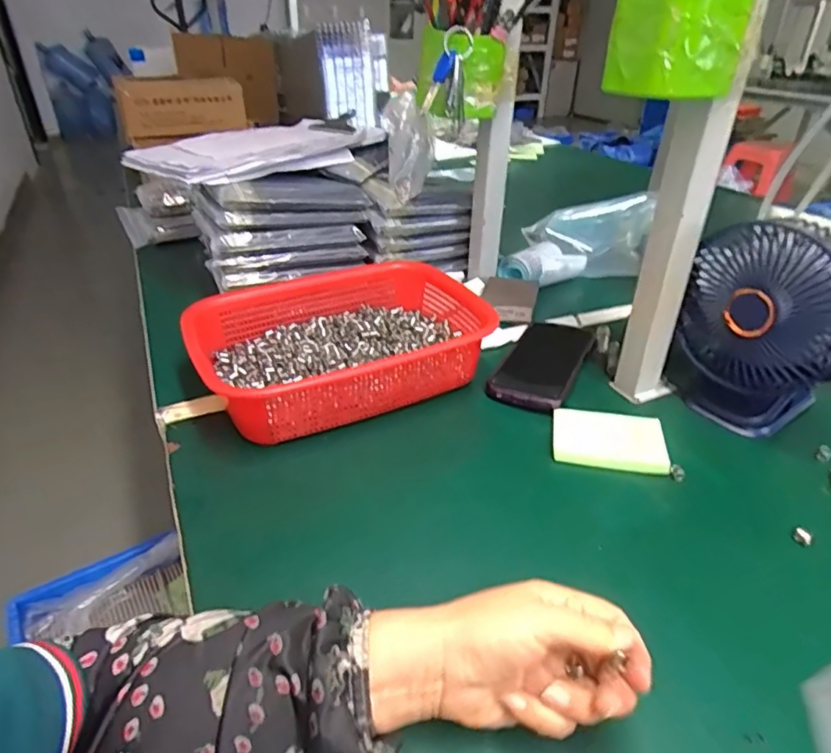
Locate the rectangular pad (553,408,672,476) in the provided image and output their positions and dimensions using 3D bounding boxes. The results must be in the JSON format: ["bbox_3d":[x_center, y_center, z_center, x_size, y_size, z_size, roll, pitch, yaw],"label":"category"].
[{"bbox_3d":[0.173,0.057,0.500,0.095,0.014,0.063,7,33,10],"label":"rectangular pad"}]

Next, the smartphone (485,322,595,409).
[{"bbox_3d":[0.139,-0.017,0.603,0.080,0.015,0.162,17,36,24],"label":"smartphone"}]

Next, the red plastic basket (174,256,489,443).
[{"bbox_3d":[-0.070,-0.035,0.582,0.289,0.072,0.213,-15,36,-24],"label":"red plastic basket"}]

